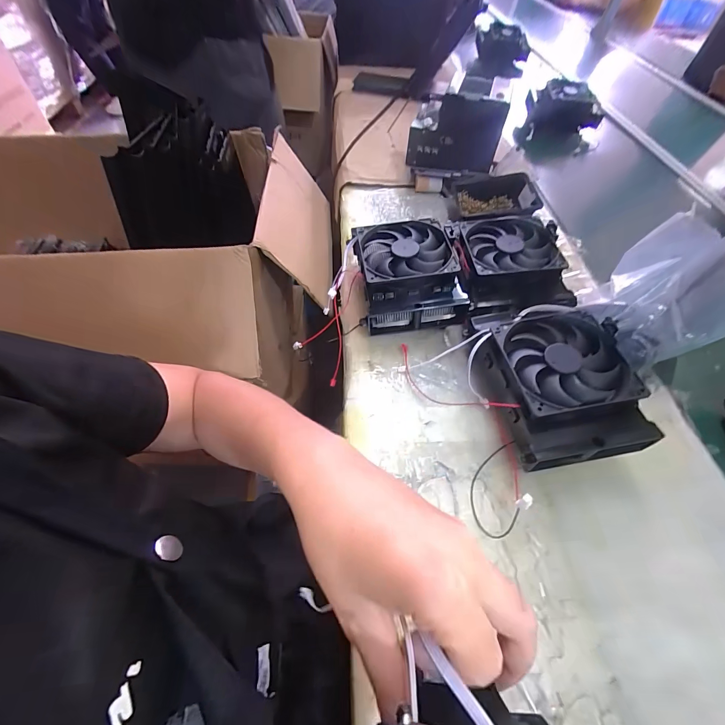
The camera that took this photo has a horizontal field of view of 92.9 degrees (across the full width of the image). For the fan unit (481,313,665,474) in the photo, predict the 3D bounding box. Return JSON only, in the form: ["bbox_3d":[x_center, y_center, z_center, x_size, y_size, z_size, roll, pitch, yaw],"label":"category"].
[{"bbox_3d":[0.221,0.026,0.396,0.137,0.093,0.172,-3,55,-5],"label":"fan unit"}]

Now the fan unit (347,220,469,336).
[{"bbox_3d":[0.062,-0.123,0.486,0.134,0.083,0.147,-4,55,-6],"label":"fan unit"}]

